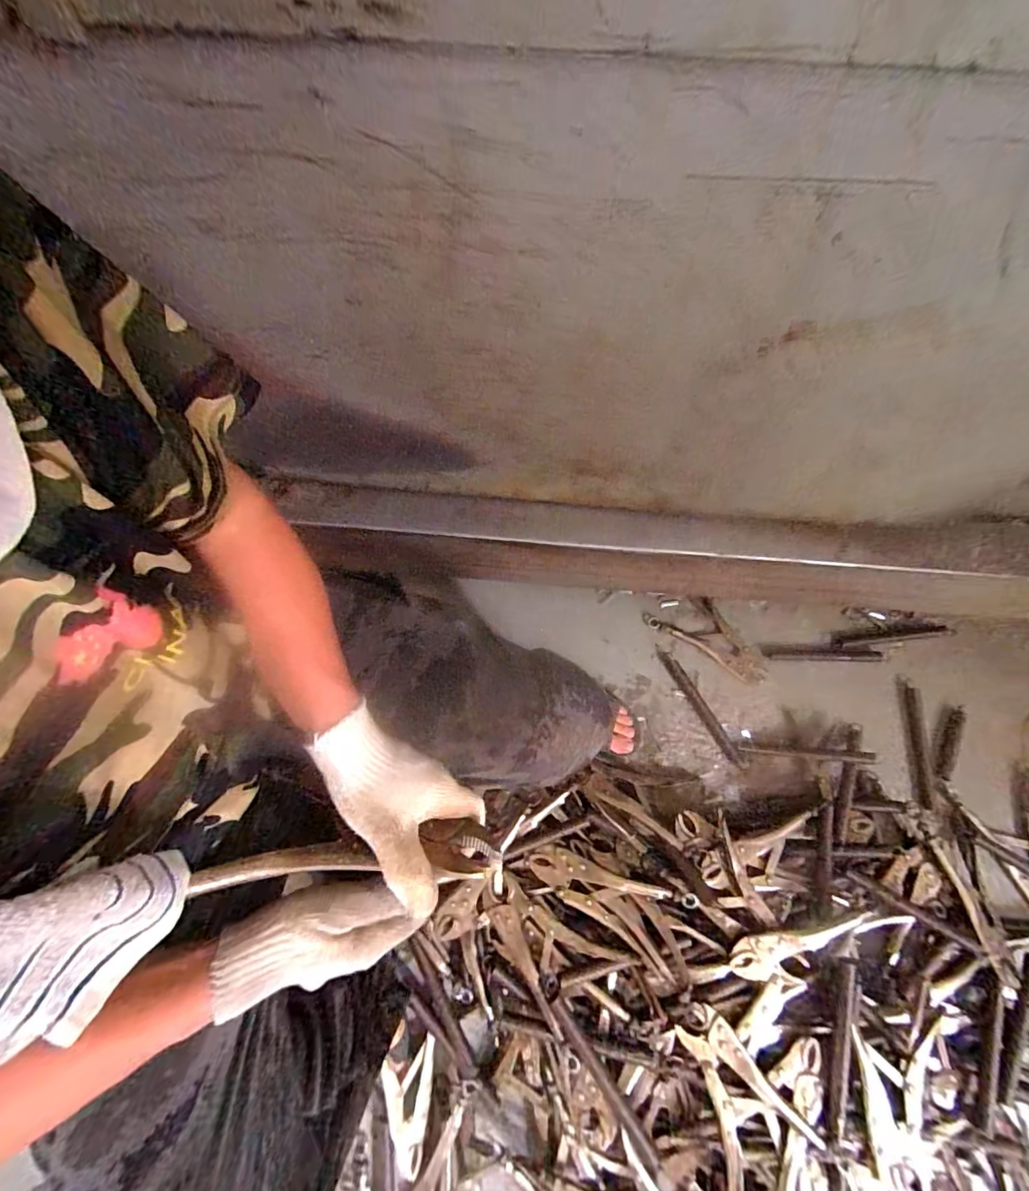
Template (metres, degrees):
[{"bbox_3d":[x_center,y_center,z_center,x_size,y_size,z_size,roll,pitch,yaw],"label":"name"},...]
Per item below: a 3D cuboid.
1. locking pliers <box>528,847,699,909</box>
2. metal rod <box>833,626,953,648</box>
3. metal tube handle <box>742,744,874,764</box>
[{"bbox_3d":[0.140,0.424,0.684,0.236,0.029,0.047,14,75,5],"label":"locking pliers"},{"bbox_3d":[0.696,0.077,0.863,0.202,0.021,0.024,-6,73,-1],"label":"metal rod"},{"bbox_3d":[0.494,0.269,0.795,0.199,0.019,0.019,0,72,19],"label":"metal tube handle"}]

